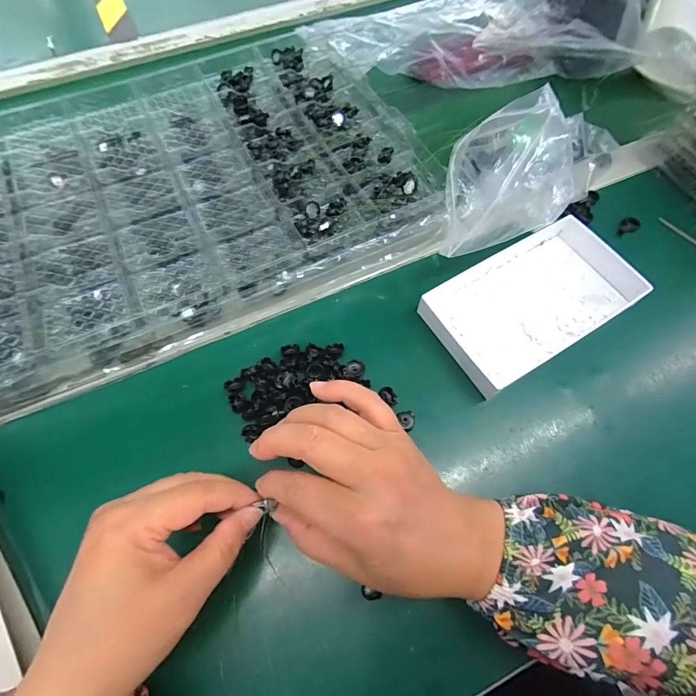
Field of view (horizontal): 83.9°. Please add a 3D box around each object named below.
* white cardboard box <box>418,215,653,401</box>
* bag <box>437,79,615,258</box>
[{"bbox_3d":[0.156,-0.045,0.341,0.179,0.027,0.108,-29,69,-14],"label":"white cardboard box"},{"bbox_3d":[0.133,-0.142,0.322,0.128,0.073,0.094,-28,69,-13],"label":"bag"}]

